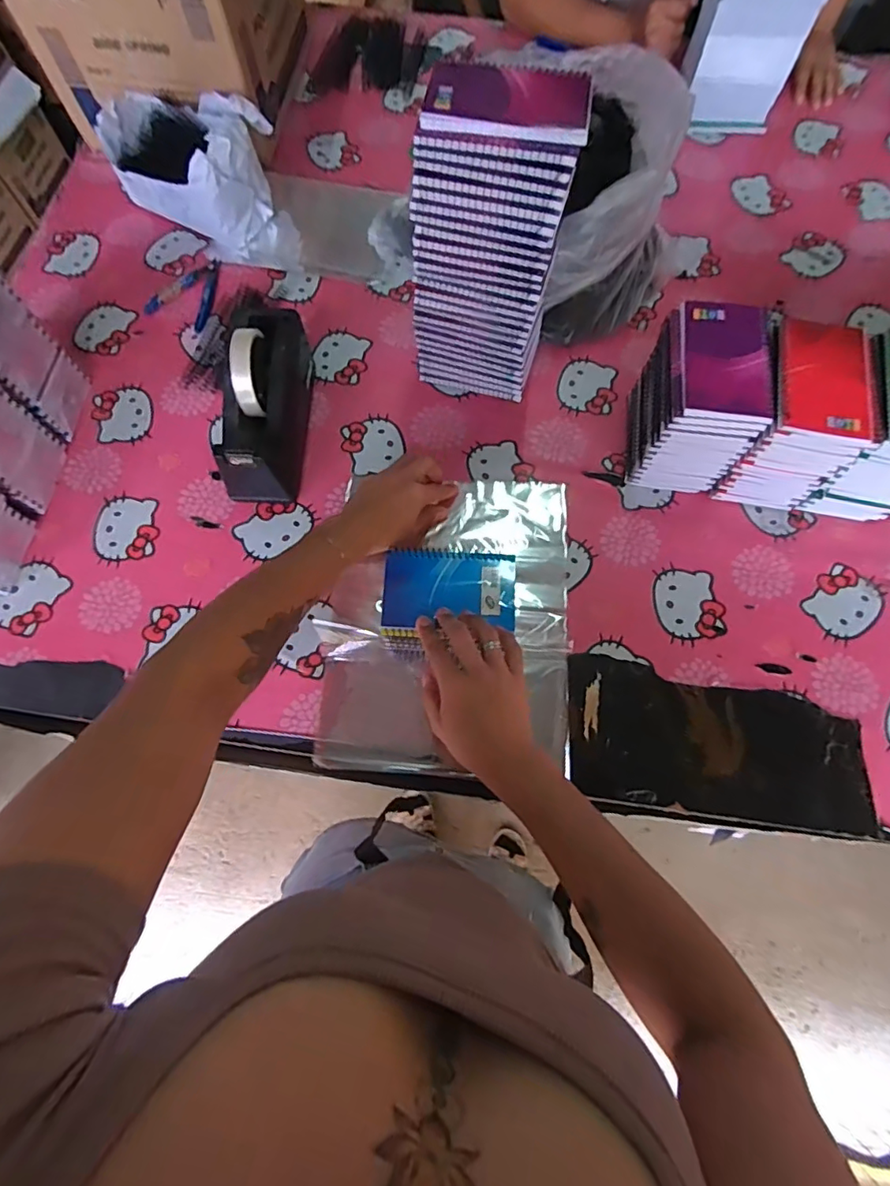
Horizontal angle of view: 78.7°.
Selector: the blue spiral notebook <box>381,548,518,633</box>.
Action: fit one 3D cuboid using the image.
[{"bbox_3d":[0.006,-0.006,0.544,0.130,0.006,0.082,1,70,0],"label":"blue spiral notebook"}]

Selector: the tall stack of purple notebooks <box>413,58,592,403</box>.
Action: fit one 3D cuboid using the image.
[{"bbox_3d":[0.045,-0.343,0.568,0.139,0.291,0.094,15,71,5],"label":"tall stack of purple notebooks"}]

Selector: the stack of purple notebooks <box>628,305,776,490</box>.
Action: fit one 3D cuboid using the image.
[{"bbox_3d":[0.263,-0.199,0.582,0.092,0.154,0.127,6,72,2],"label":"stack of purple notebooks"}]

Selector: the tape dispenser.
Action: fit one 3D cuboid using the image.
[{"bbox_3d":[-0.200,-0.217,0.606,0.073,0.122,0.210,4,70,1],"label":"tape dispenser"}]

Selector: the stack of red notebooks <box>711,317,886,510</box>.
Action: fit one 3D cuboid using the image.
[{"bbox_3d":[0.363,-0.182,0.581,0.099,0.145,0.128,10,71,3],"label":"stack of red notebooks"}]

